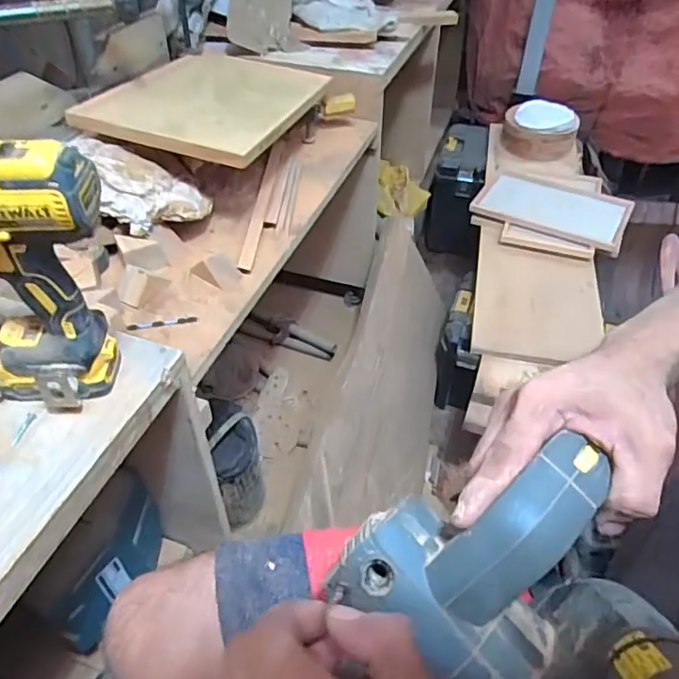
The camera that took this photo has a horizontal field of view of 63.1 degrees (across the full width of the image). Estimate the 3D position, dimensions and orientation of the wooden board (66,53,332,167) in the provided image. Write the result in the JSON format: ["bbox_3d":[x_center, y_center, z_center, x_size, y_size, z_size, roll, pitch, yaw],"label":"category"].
[{"bbox_3d":[-0.209,-0.435,0.978,0.301,0.027,0.453,18,43,7],"label":"wooden board"}]

